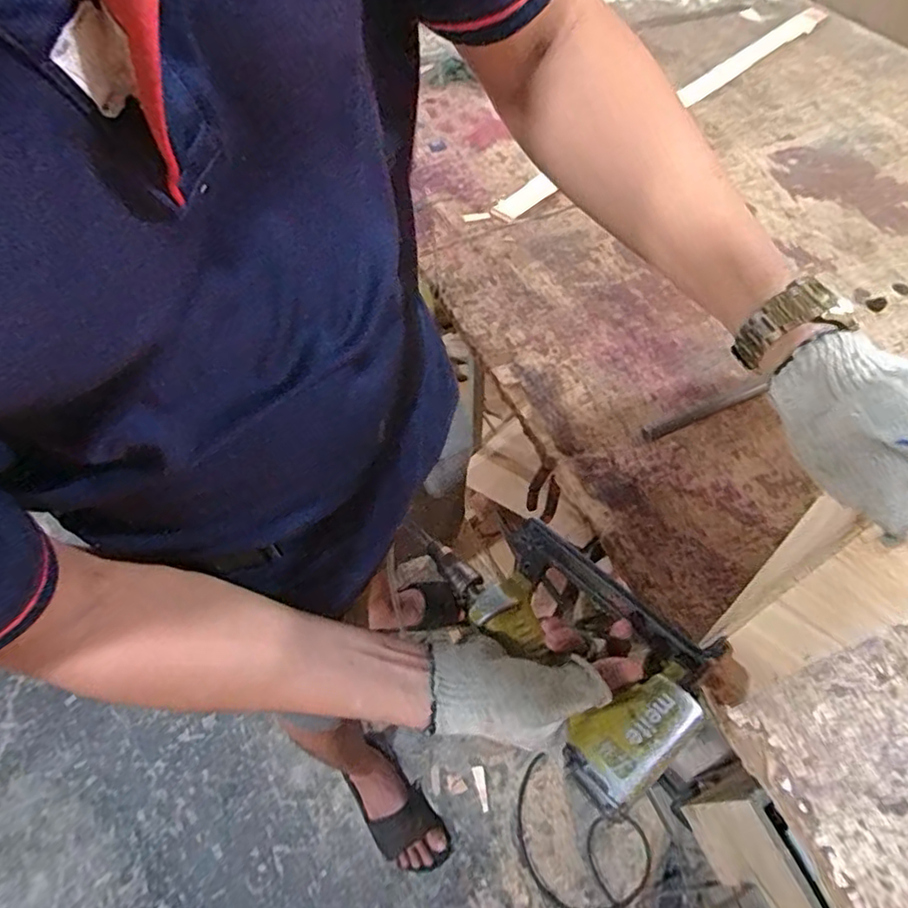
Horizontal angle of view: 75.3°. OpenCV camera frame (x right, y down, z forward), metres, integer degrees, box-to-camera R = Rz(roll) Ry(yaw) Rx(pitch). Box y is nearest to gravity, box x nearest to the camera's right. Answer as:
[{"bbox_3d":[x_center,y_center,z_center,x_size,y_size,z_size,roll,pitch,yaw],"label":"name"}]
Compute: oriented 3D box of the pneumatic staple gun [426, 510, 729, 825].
[{"bbox_3d":[0.071,0.126,0.430,0.126,0.052,0.209,-37,64,-21],"label":"pneumatic staple gun"}]

